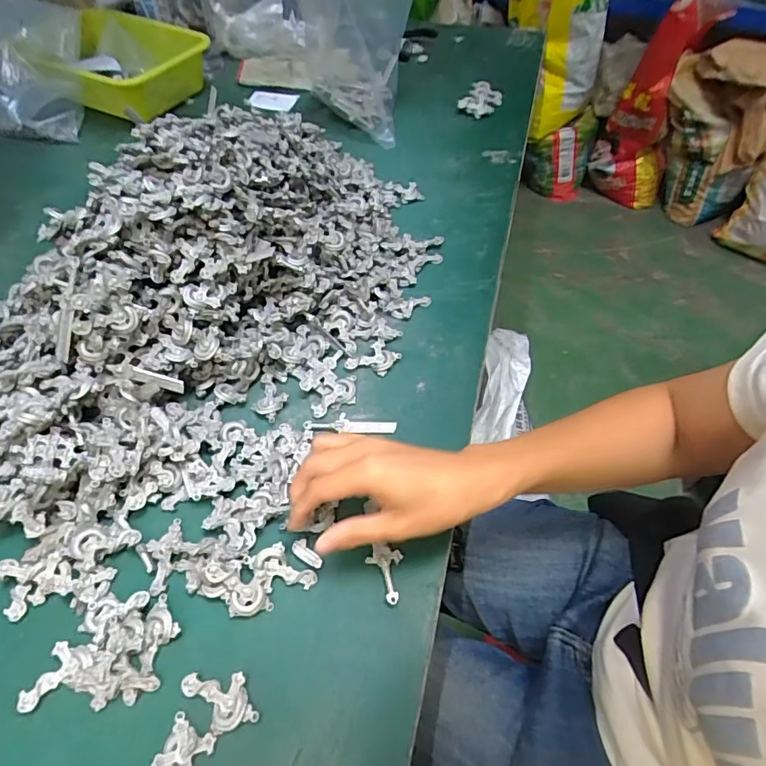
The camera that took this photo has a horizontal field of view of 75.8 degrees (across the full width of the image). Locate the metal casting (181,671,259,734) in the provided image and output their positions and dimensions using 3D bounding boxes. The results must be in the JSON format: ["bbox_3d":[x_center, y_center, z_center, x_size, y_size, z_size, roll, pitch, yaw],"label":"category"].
[{"bbox_3d":[-0.100,0.194,0.299,0.048,0.006,0.030,0,52,-1],"label":"metal casting"}]

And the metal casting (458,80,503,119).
[{"bbox_3d":[0.155,-0.439,0.766,0.053,0.022,0.088,20,54,14],"label":"metal casting"}]

